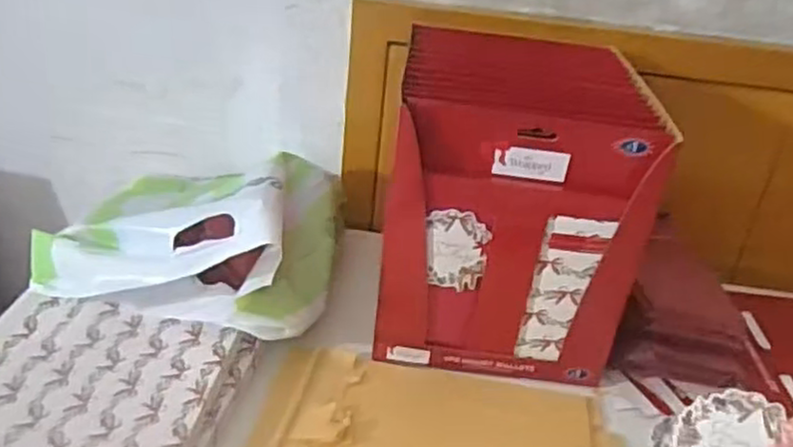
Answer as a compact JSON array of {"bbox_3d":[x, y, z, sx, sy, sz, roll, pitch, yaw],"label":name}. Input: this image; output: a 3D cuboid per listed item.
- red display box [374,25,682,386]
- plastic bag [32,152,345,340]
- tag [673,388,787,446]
[{"bbox_3d":[0.100,-0.027,0.647,0.201,0.255,0.215,7,28,2],"label":"red display box"},{"bbox_3d":[-0.177,0.011,0.654,0.238,0.125,0.244,10,29,8],"label":"plastic bag"},{"bbox_3d":[0.197,0.133,0.425,0.055,0.066,0.004,11,-4,16],"label":"tag"}]

